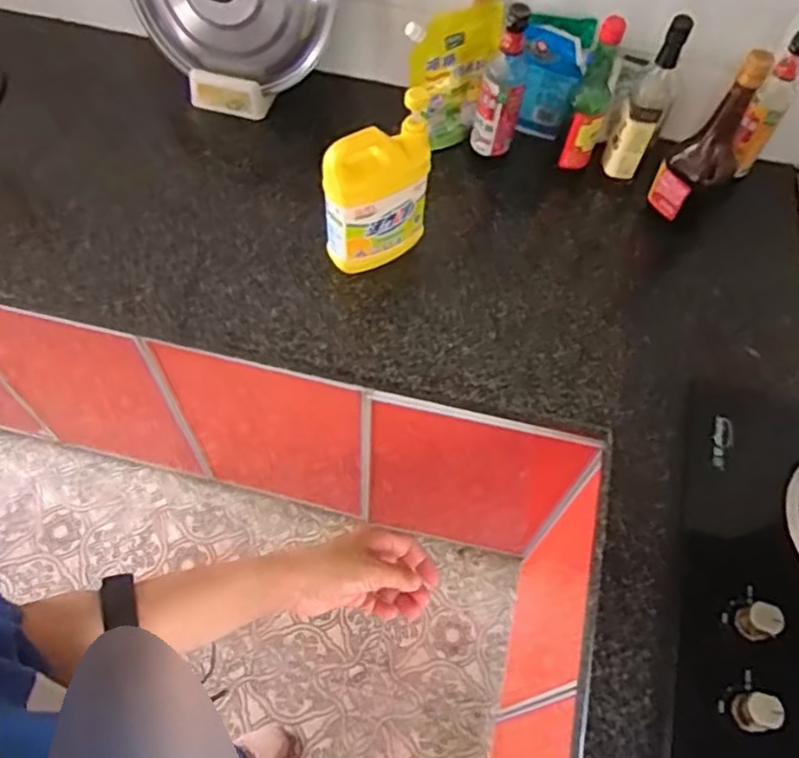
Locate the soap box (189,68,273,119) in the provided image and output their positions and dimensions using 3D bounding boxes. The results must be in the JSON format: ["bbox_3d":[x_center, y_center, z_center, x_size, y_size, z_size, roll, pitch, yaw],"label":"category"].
[{"bbox_3d":[-0.277,-0.467,1.105,0.132,0.058,0.035,8,28,-4],"label":"soap box"}]

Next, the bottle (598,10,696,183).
[{"bbox_3d":[0.355,-0.397,0.980,0.062,0.261,0.062,22,61,9],"label":"bottle"}]

